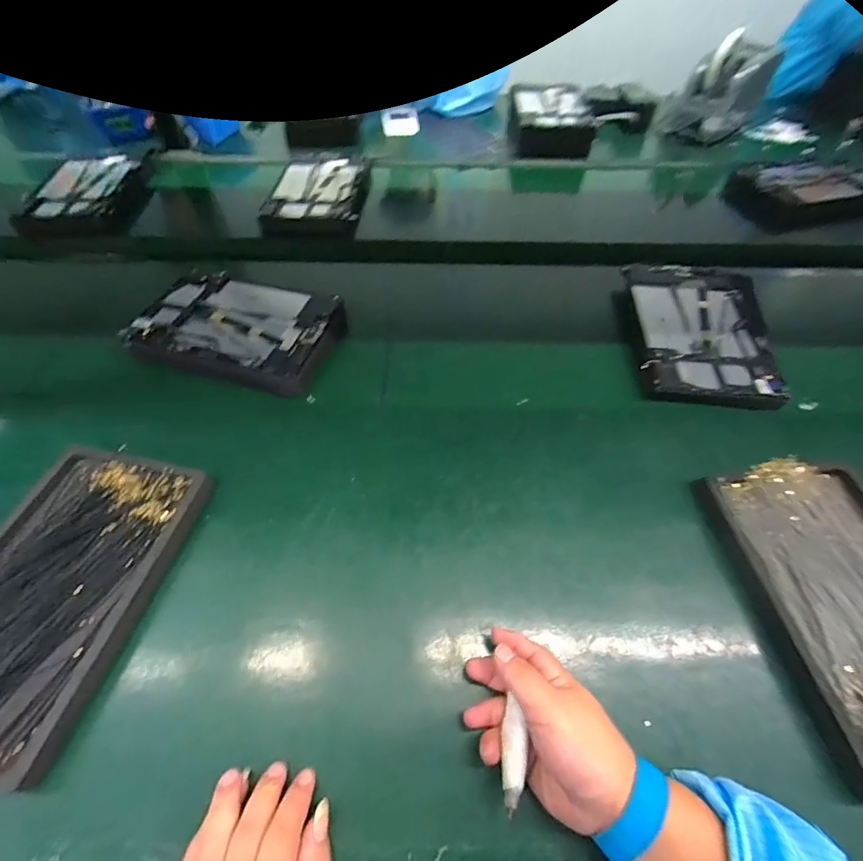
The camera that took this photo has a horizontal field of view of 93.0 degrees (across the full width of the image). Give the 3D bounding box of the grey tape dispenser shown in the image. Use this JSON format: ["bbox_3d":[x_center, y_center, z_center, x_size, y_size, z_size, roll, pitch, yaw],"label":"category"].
[{"bbox_3d":[0.665,-0.776,0.937,0.215,0.205,0.128,-37,64,-21],"label":"grey tape dispenser"}]

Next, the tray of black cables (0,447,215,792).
[{"bbox_3d":[-0.324,0.132,0.354,0.168,0.025,0.249,9,57,7],"label":"tray of black cables"}]

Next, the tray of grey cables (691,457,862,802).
[{"bbox_3d":[0.360,0.143,0.349,0.163,0.032,0.245,-7,57,-4],"label":"tray of grey cables"}]

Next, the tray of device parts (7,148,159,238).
[{"bbox_3d":[-0.613,-0.437,0.739,0.154,0.036,0.273,0,57,1],"label":"tray of device parts"}]

